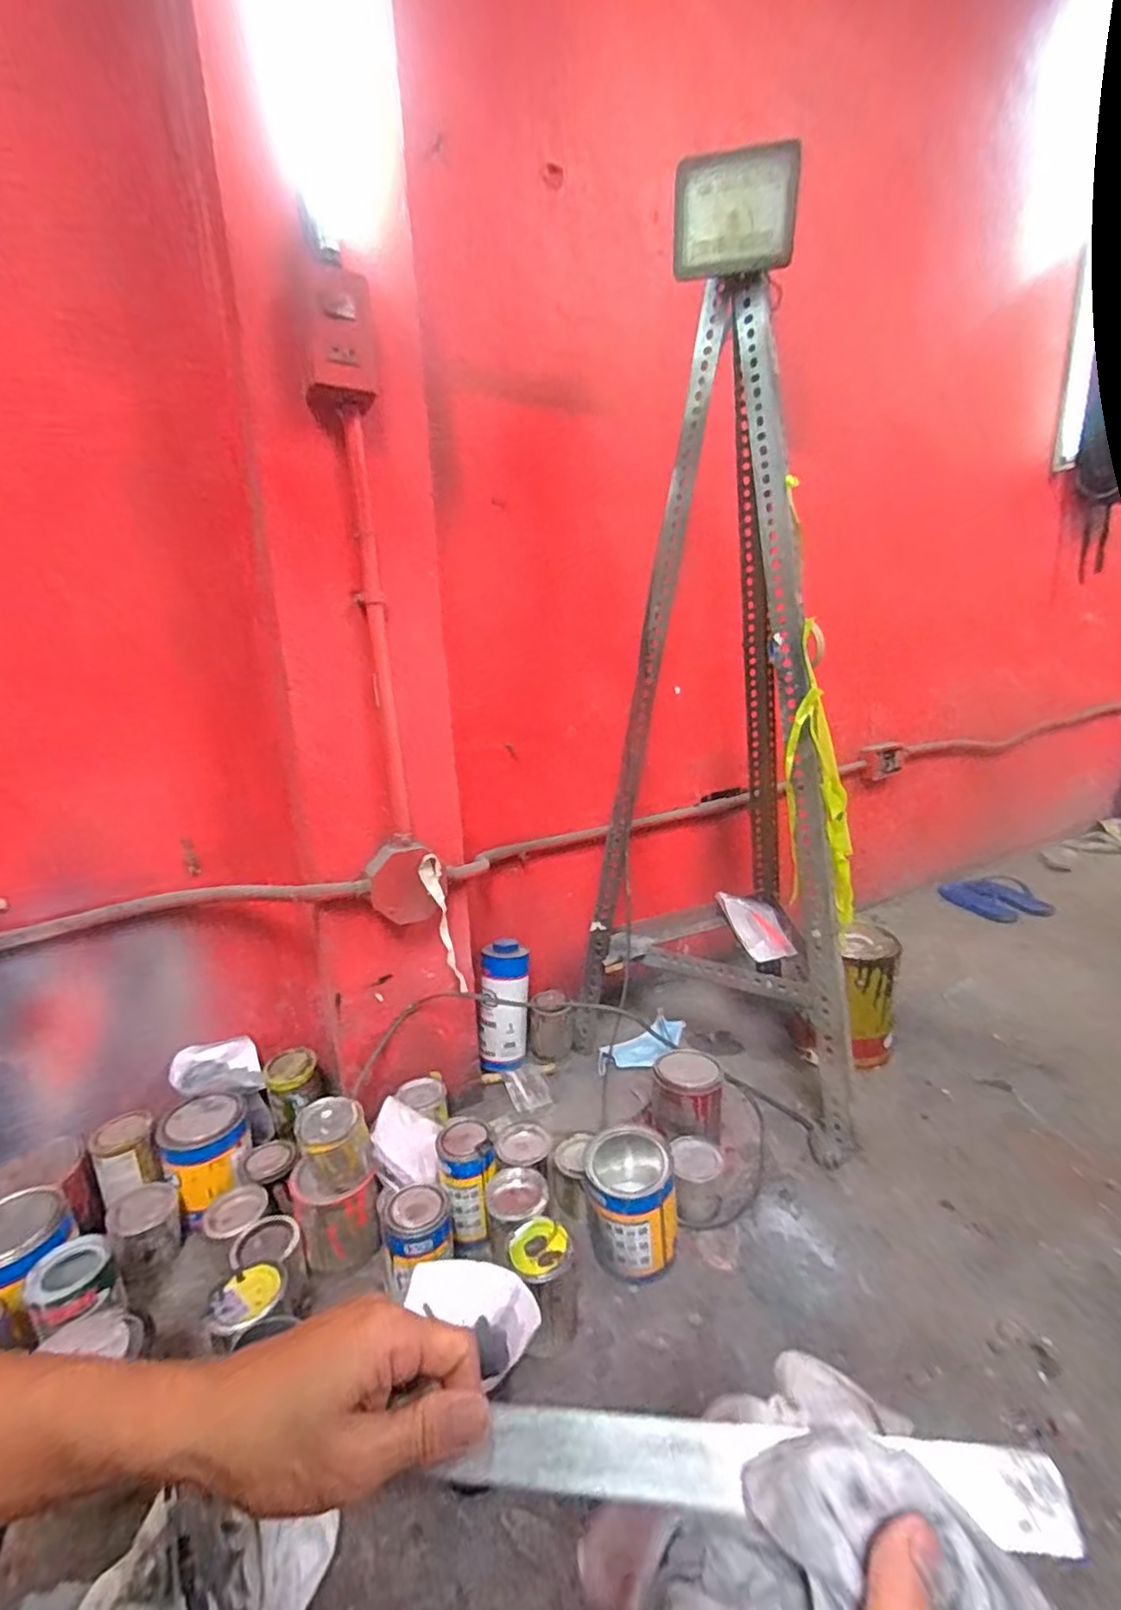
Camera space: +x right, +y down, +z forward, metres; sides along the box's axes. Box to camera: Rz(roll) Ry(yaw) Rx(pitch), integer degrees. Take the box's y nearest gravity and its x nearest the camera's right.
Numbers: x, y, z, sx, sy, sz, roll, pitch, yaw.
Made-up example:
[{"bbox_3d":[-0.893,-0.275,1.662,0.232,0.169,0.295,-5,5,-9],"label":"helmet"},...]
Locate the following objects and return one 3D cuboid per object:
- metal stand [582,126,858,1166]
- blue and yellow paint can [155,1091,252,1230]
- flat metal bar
[{"bbox_3d":[0.278,-0.182,0.997,0.414,1.222,0.346,7,16,36],"label":"metal stand"},{"bbox_3d":[-0.456,0.456,0.834,0.101,0.110,0.104,-12,16,-35],"label":"blue and yellow paint can"},{"bbox_3d":[0.073,0.265,0.257,0.230,0.007,0.027,-4,34,11],"label":"flat metal bar"}]

